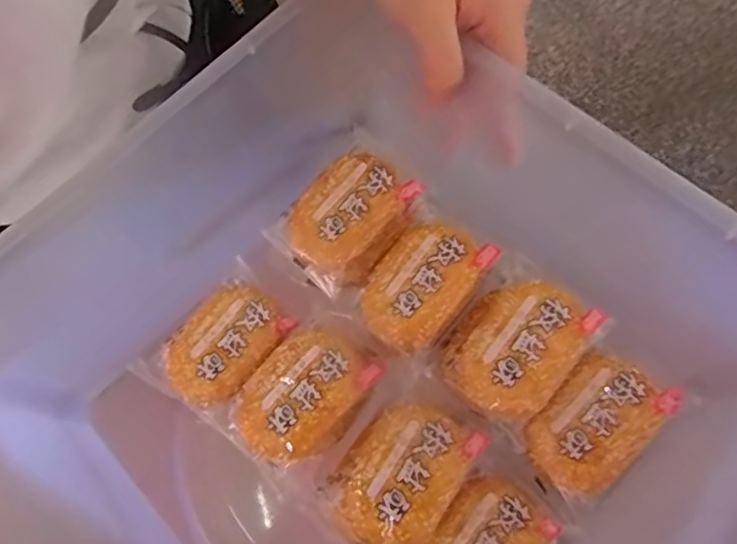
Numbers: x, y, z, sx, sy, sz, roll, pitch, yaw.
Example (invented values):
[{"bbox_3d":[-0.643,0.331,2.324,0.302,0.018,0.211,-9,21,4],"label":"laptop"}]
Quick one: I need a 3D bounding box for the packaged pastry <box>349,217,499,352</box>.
[{"bbox_3d":[0.029,0.007,0.334,0.054,0.019,0.075,35,74,15],"label":"packaged pastry"}]

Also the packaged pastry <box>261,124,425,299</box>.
[{"bbox_3d":[-0.014,-0.036,0.357,0.055,0.021,0.087,42,91,13],"label":"packaged pastry"}]

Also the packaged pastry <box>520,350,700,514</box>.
[{"bbox_3d":[0.121,0.085,0.314,0.051,0.022,0.079,36,90,33],"label":"packaged pastry"}]

